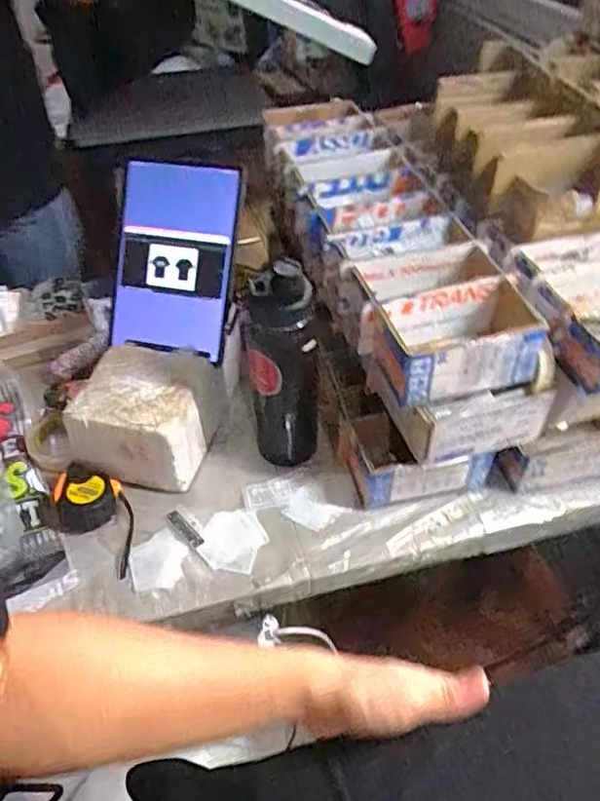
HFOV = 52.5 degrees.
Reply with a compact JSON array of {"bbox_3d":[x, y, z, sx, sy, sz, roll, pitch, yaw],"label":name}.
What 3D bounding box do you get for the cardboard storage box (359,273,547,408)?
[{"bbox_3d":[0.166,-0.063,0.649,0.175,0.073,0.101,-13,44,-14],"label":"cardboard storage box"}]

